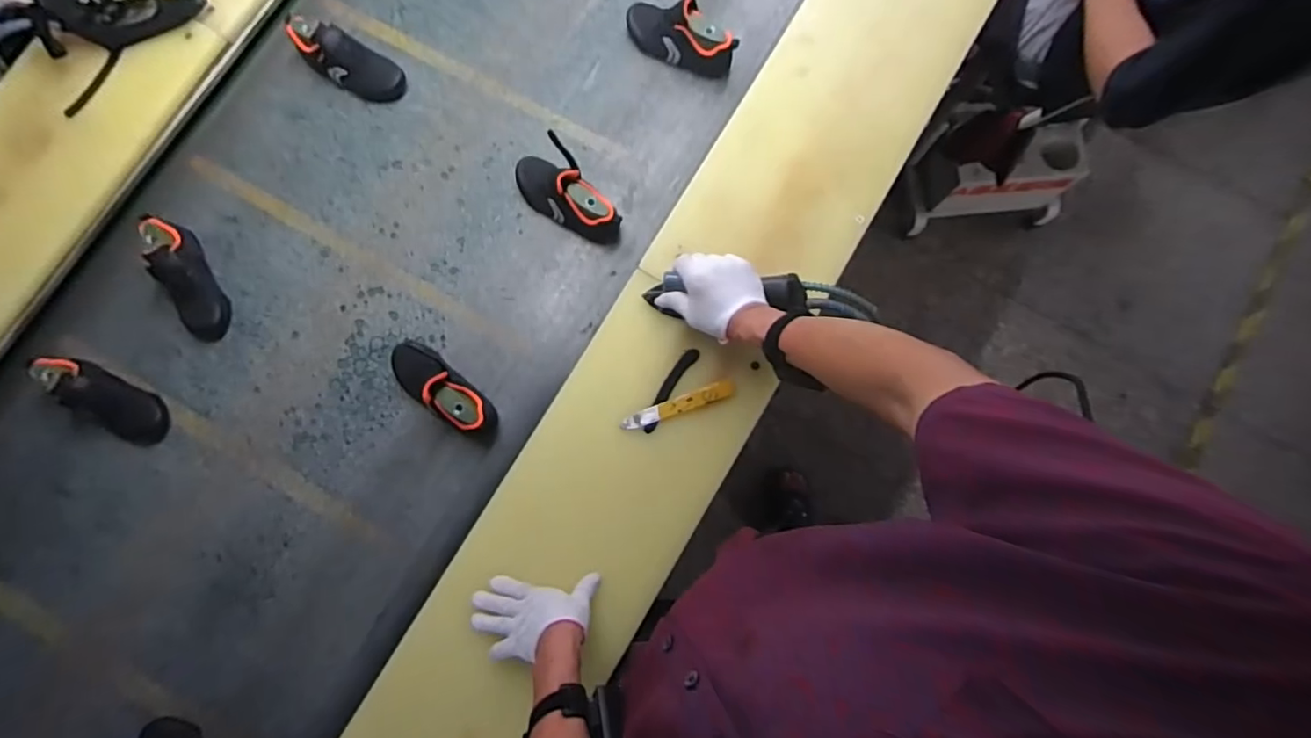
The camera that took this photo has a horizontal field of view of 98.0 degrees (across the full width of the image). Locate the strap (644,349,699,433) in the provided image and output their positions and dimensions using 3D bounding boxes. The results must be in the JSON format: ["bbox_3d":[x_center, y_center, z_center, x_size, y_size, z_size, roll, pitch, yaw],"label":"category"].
[{"bbox_3d":[0.020,0.029,0.818,0.023,0.008,0.136,31,83,3],"label":"strap"}]

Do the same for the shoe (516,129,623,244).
[{"bbox_3d":[-0.138,-0.273,0.872,0.186,0.107,0.077,37,83,4],"label":"shoe"}]

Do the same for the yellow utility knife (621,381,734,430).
[{"bbox_3d":[0.033,0.052,0.809,0.166,0.007,0.026,-20,83,-4],"label":"yellow utility knife"}]

